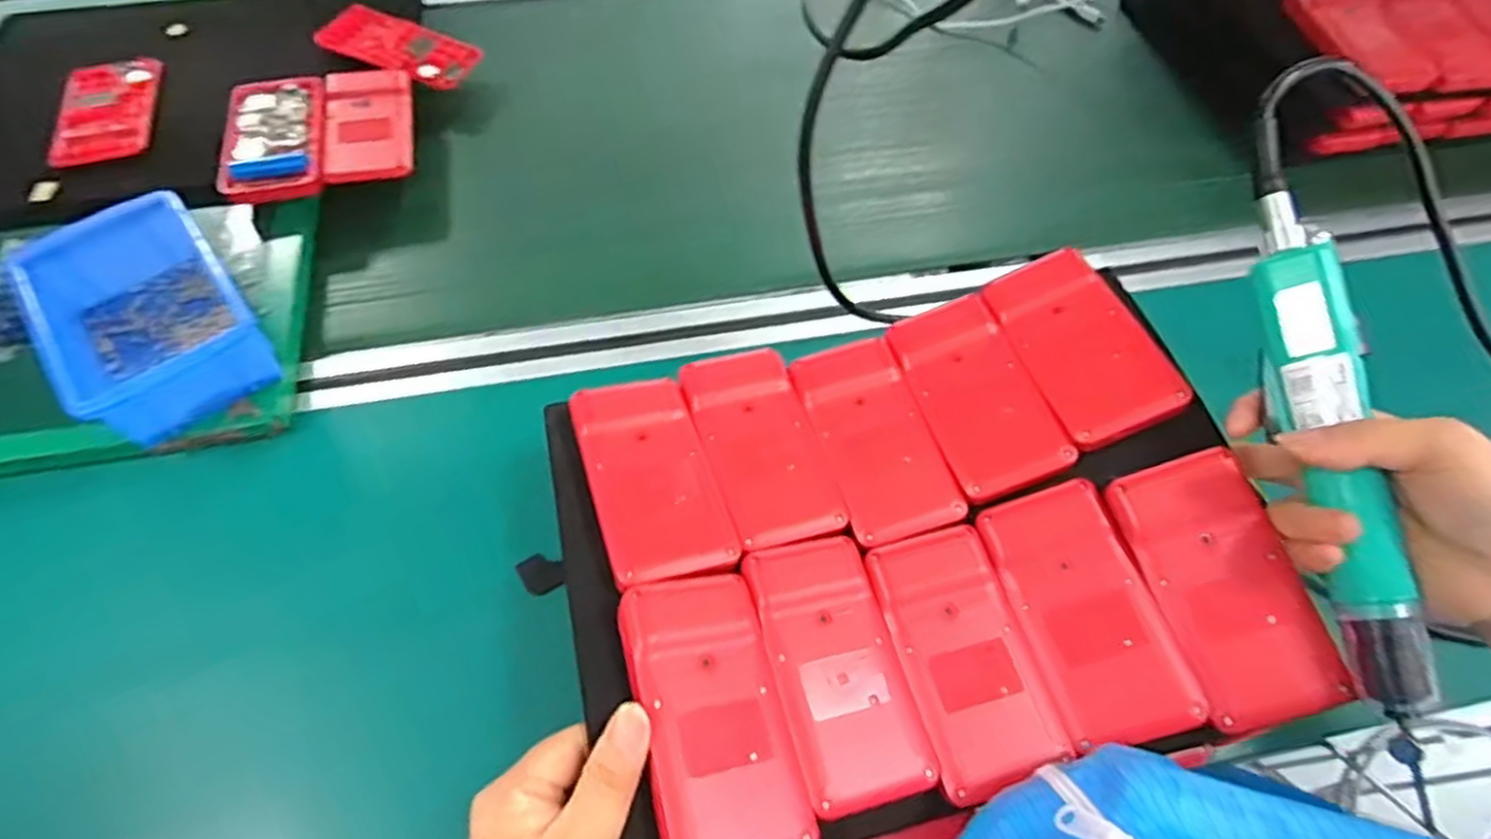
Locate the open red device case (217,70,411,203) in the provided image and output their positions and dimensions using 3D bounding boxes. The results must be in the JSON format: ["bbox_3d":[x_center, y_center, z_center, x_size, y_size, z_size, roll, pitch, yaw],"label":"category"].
[{"bbox_3d":[-0.318,-0.219,0.559,0.130,0.013,0.120,-15,60,-10],"label":"open red device case"}]

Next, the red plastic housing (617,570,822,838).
[{"bbox_3d":[-0.015,0.128,0.324,0.063,0.014,0.118,-3,60,-25],"label":"red plastic housing"}]

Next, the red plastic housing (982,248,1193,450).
[{"bbox_3d":[0.184,-0.038,0.415,0.060,0.022,0.116,-23,59,6],"label":"red plastic housing"}]

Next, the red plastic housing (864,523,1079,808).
[{"bbox_3d":[0.104,0.110,0.357,0.060,0.011,0.116,-13,60,-9],"label":"red plastic housing"}]

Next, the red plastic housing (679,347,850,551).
[{"bbox_3d":[0.008,0.012,0.404,0.060,0.008,0.116,-15,60,-10],"label":"red plastic housing"}]

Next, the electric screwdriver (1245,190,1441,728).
[{"bbox_3d":[0.260,0.009,0.333,0.027,0.030,0.228,-5,80,-4],"label":"electric screwdriver"}]

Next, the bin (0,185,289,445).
[{"bbox_3d":[-0.361,-0.064,0.457,0.097,0.050,0.143,-33,65,-20],"label":"bin"}]

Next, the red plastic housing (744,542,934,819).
[{"bbox_3d":[0.042,0.113,0.349,0.060,0.015,0.118,-14,60,-9],"label":"red plastic housing"}]

